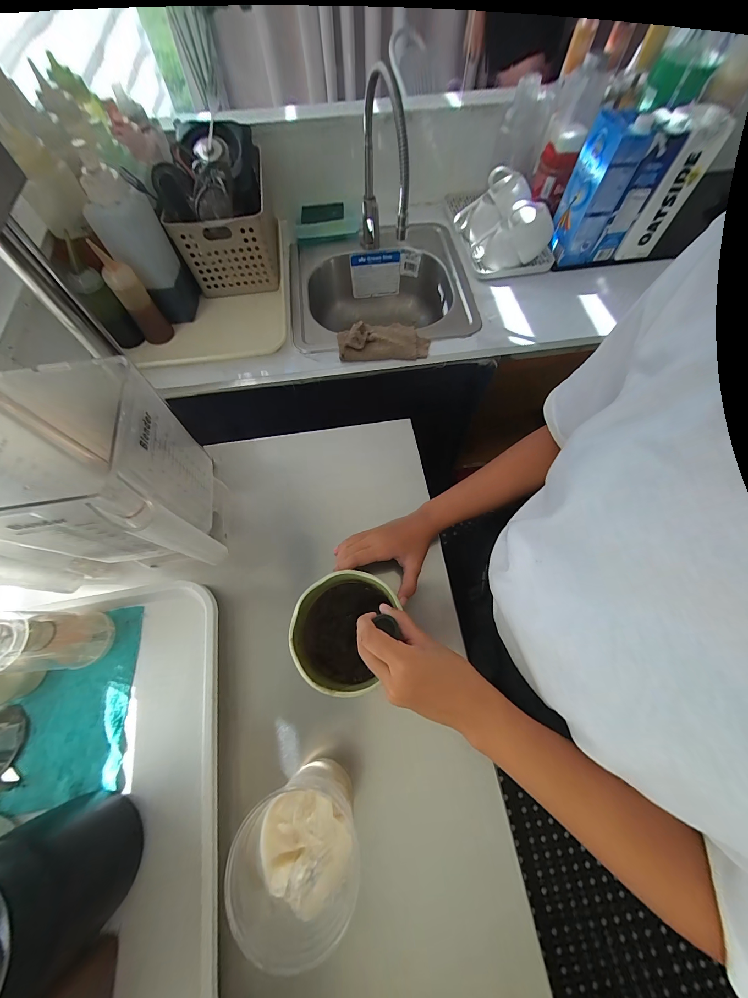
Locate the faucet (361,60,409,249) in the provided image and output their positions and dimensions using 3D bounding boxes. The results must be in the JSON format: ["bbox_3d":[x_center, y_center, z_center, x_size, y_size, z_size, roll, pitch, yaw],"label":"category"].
[{"bbox_3d":[0.014,-0.598,0.612,0.068,0.280,0.267,-5,67,-2],"label":"faucet"}]

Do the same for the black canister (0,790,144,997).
[{"bbox_3d":[-0.277,0.326,0.257,0.093,0.132,0.098,0,67,0],"label":"black canister"}]

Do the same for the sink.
[{"bbox_3d":[0.010,-0.448,0.770,0.383,0.150,0.356,-8,67,-3],"label":"sink"}]

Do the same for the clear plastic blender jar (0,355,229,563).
[{"bbox_3d":[-0.269,-0.021,0.328,0.172,0.160,0.147,-5,67,-2],"label":"clear plastic blender jar"}]

